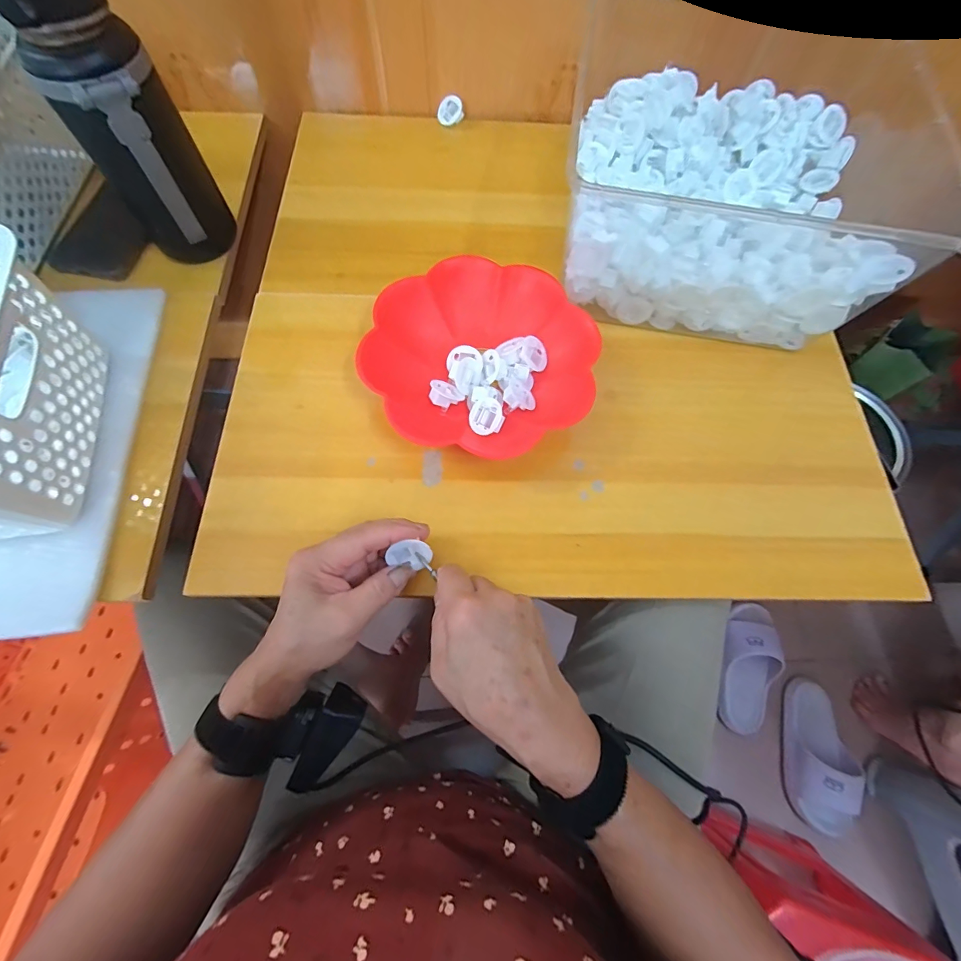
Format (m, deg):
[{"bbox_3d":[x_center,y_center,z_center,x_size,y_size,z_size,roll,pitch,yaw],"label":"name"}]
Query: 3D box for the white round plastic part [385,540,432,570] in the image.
[{"bbox_3d":[-0.050,0.052,0.308,0.028,0.021,0.008,21,24,-23],"label":"white round plastic part"}]

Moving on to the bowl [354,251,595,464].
[{"bbox_3d":[-0.001,-0.110,0.389,0.193,0.047,0.183,1,69,-2],"label":"bowl"}]

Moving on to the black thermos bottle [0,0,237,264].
[{"bbox_3d":[-0.282,-0.285,0.344,0.079,0.227,0.068,-36,74,-14],"label":"black thermos bottle"}]

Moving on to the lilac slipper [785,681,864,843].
[{"bbox_3d":[0.574,0.460,0.719,0.091,0.066,0.224,15,69,4],"label":"lilac slipper"}]

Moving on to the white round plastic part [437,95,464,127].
[{"bbox_3d":[-0.038,-0.465,0.537,0.032,0.029,0.008,-10,38,12],"label":"white round plastic part"}]

